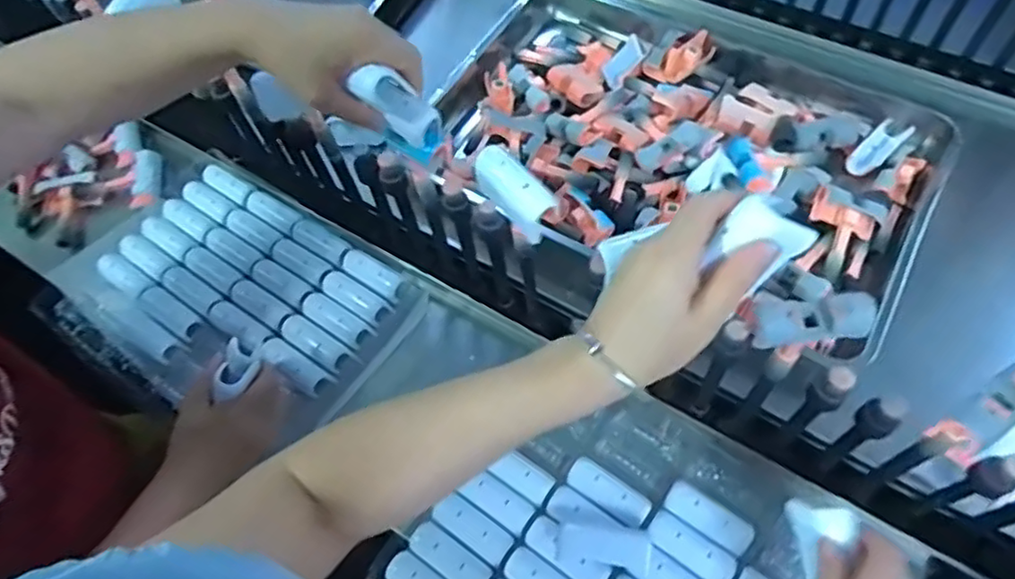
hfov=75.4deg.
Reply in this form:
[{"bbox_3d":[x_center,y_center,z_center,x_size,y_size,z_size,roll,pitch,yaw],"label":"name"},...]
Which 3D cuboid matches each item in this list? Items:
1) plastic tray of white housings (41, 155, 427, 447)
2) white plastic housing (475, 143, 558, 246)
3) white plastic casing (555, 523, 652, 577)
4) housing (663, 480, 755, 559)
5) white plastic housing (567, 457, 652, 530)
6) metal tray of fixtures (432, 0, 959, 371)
[{"bbox_3d":[-0.296,0.002,0.707,0.349,0.041,0.247,29,66,19],"label":"plastic tray of white housings"},{"bbox_3d":[0.004,-0.074,0.491,0.033,0.022,0.078,-40,65,-18],"label":"white plastic housing"},{"bbox_3d":[0.079,0.214,0.543,0.077,0.012,0.032,3,60,6],"label":"white plastic casing"},{"bbox_3d":[0.172,0.198,0.565,0.074,0.018,0.033,31,66,20],"label":"housing"},{"bbox_3d":[0.089,0.180,0.582,0.075,0.019,0.031,34,67,21],"label":"white plastic housing"},{"bbox_3d":[0.212,-0.194,0.813,0.573,0.066,0.428,28,65,19],"label":"metal tray of fixtures"}]

